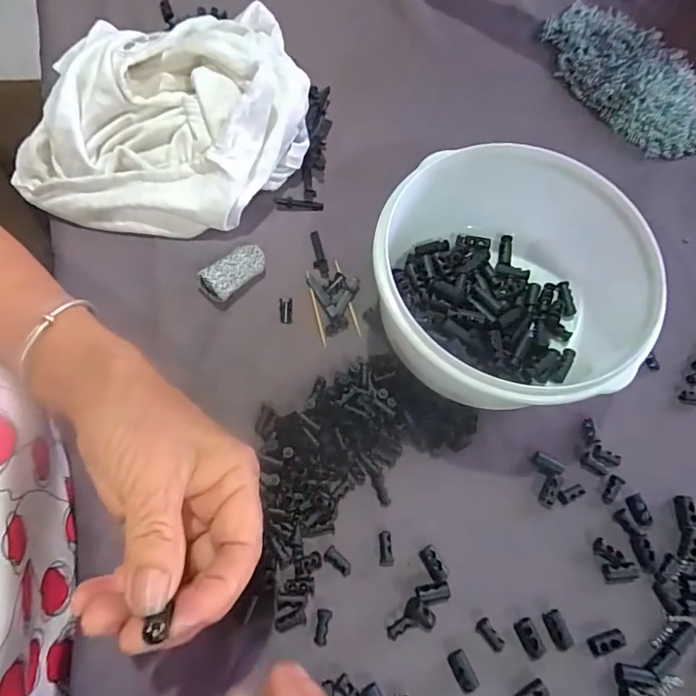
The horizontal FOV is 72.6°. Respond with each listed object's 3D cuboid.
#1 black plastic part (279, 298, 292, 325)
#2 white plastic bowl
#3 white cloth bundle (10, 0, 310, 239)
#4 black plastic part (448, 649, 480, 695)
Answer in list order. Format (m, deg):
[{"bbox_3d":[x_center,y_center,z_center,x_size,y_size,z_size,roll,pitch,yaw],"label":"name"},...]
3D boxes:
[{"bbox_3d":[-0.043,-0.026,0.327,0.008,0.004,0.018,-3,69,-2],"label":"black plastic part"},{"bbox_3d":[0.091,-0.037,0.298,0.148,0.074,0.156,0,69,-1],"label":"white plastic bowl"},{"bbox_3d":[-0.132,-0.166,0.348,0.196,0.068,0.158,8,68,1],"label":"white cloth bundle"},{"bbox_3d":[0.063,0.175,0.255,0.010,0.005,0.020,-24,72,-10],"label":"black plastic part"}]

